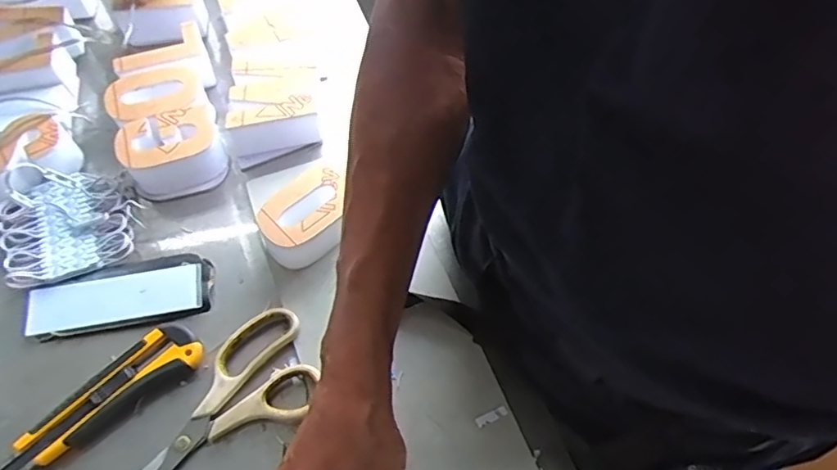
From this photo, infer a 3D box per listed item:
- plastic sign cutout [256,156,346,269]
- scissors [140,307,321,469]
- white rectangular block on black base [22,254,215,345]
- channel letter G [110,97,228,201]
[{"bbox_3d":[-0.091,-0.015,0.483,0.054,0.048,0.085,35,66,17],"label":"plastic sign cutout"},{"bbox_3d":[-0.160,0.132,0.422,0.180,0.014,0.083,-33,66,-17],"label":"scissors"},{"bbox_3d":[-0.244,0.050,0.466,0.140,0.012,0.054,-9,62,-6],"label":"white rectangular block on black base"},{"bbox_3d":[-0.220,-0.073,0.514,0.085,0.046,0.062,-27,65,-15],"label":"channel letter G"}]

